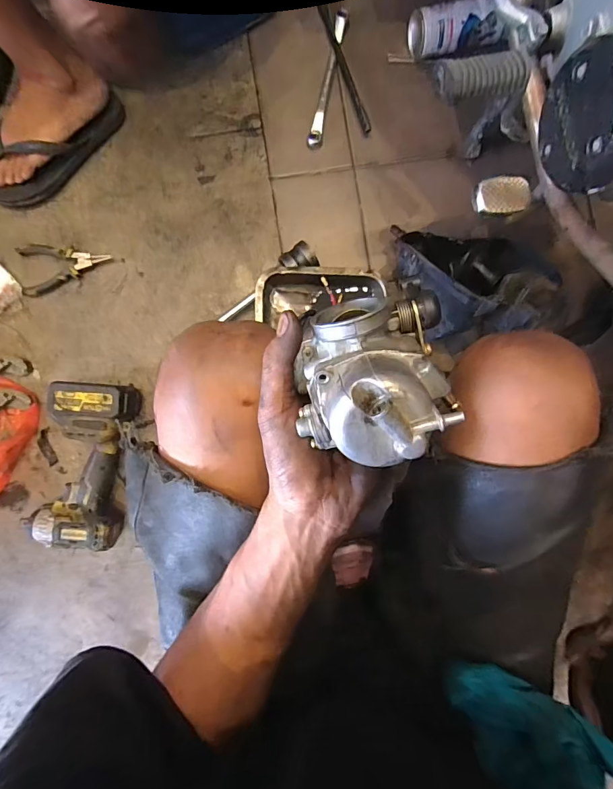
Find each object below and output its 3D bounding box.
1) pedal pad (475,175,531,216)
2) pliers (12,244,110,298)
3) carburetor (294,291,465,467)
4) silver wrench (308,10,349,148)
[{"bbox_3d":[0.204,-0.206,0.429,0.048,0.016,0.036,-6,88,-2],"label":"pedal pad"},{"bbox_3d":[-0.407,-0.220,0.695,0.144,0.016,0.085,-13,88,-2],"label":"pliers"},{"bbox_3d":[0.034,-0.010,0.216,0.072,0.056,0.085,-1,87,-2],"label":"carburetor"},{"bbox_3d":[0.040,-0.563,0.727,0.023,0.009,0.265,12,87,-1],"label":"silver wrench"}]

